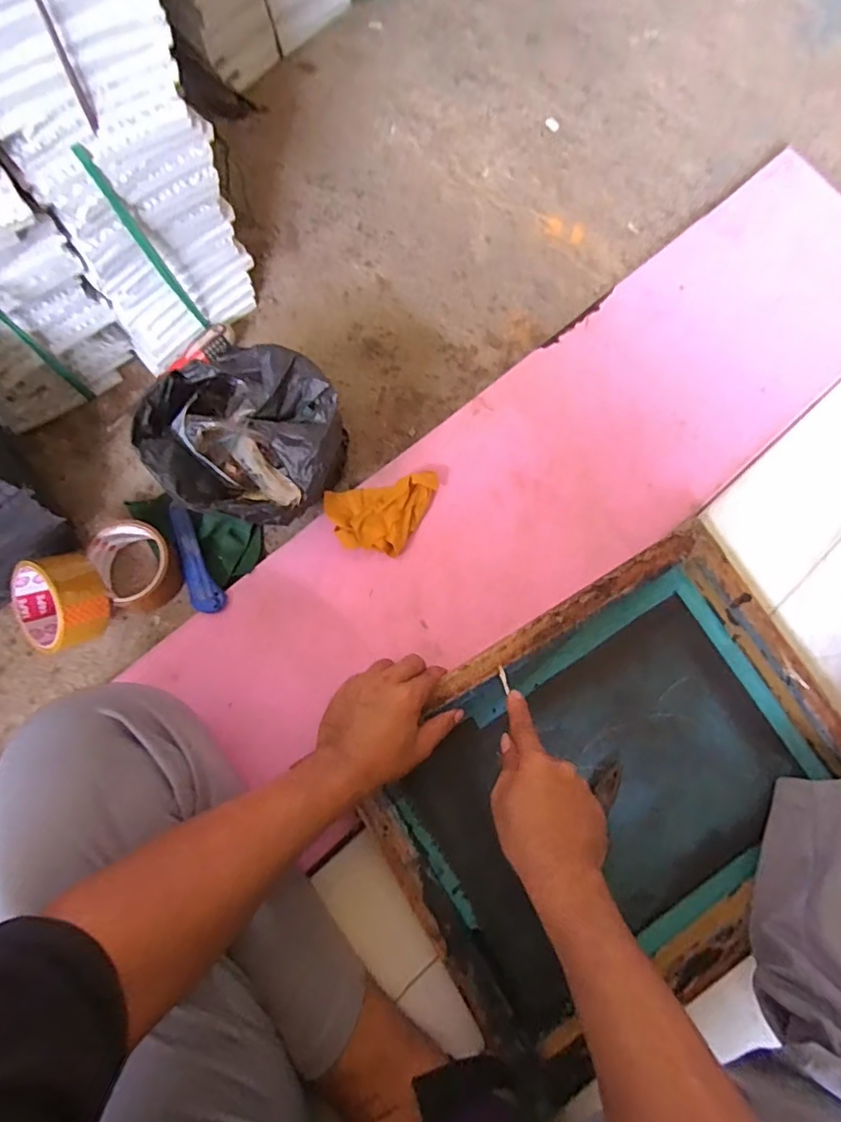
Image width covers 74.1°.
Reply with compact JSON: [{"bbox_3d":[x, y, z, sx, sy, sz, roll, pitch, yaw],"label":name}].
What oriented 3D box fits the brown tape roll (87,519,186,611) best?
[{"bbox_3d":[-0.302,0.003,0.589,0.082,0.043,0.082,0,78,0],"label":"brown tape roll"}]

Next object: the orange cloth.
[{"bbox_3d":[-0.038,-0.049,0.621,0.124,0.029,0.079,-11,78,-2],"label":"orange cloth"}]

